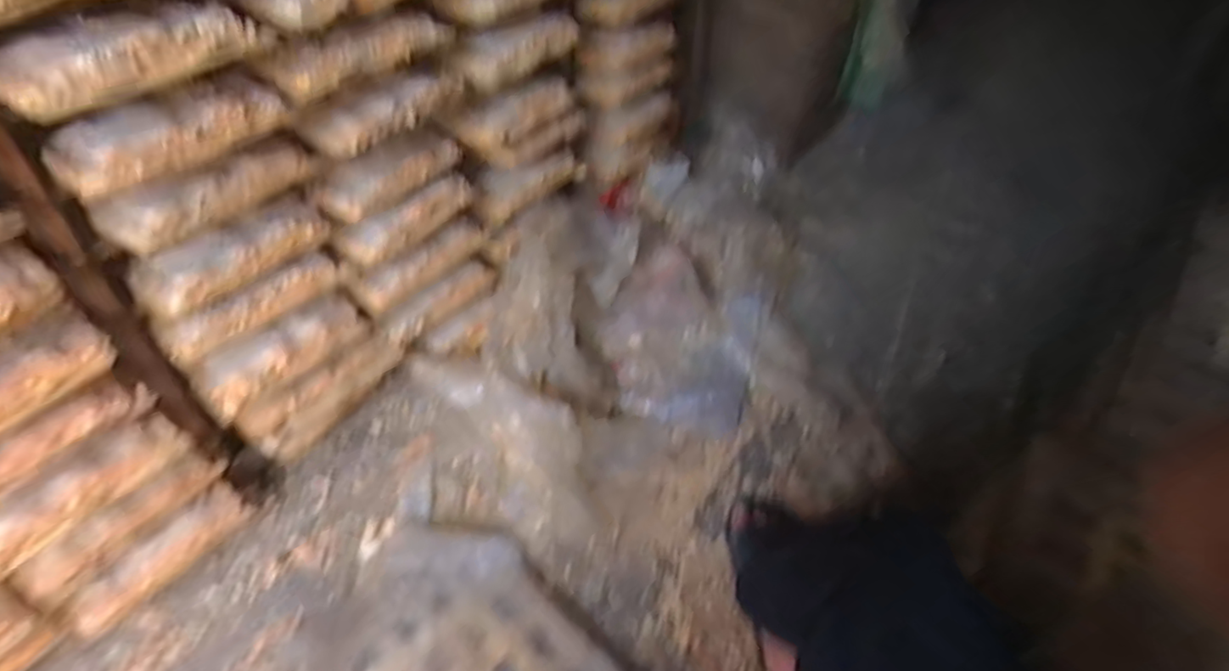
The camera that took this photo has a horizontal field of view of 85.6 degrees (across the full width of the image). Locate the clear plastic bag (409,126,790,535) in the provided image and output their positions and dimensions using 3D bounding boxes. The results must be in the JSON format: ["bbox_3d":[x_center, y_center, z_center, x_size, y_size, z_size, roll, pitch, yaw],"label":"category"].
[{"bbox_3d":[0.044,-0.060,1.201,0.488,0.180,0.770,33,54,27],"label":"clear plastic bag"}]

